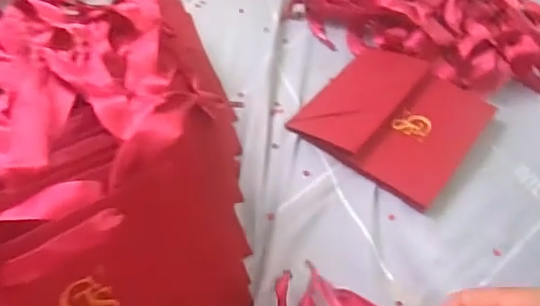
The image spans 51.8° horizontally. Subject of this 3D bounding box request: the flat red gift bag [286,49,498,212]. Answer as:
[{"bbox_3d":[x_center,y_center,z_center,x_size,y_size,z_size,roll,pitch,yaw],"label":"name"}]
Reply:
[{"bbox_3d":[0.110,-0.036,0.485,0.135,0.012,0.138,33,56,20],"label":"flat red gift bag"}]

